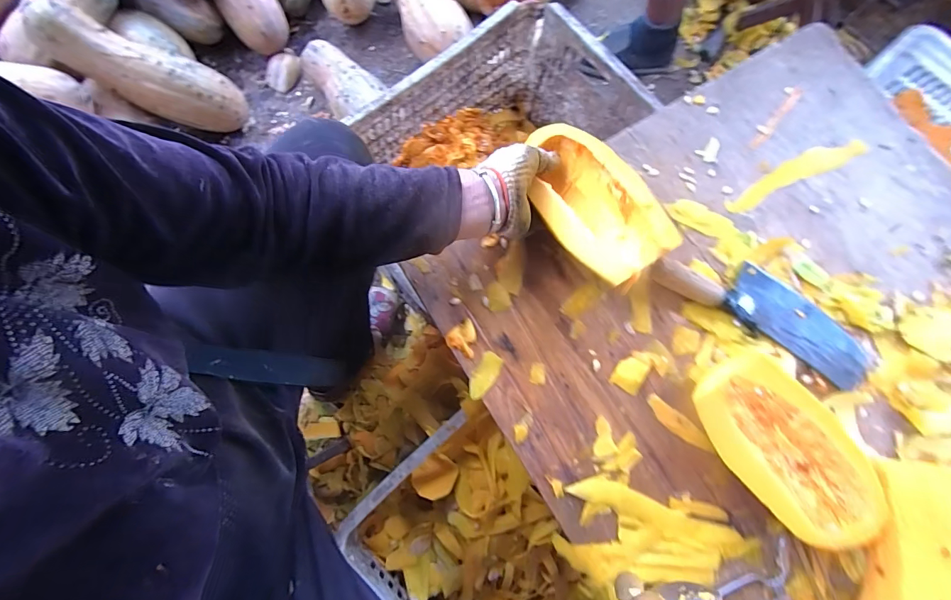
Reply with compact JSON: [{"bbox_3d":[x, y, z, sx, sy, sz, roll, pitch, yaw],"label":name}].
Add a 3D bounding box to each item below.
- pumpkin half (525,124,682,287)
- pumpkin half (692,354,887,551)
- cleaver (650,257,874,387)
[{"bbox_3d":[0.123,-0.108,0.464,0.101,0.061,0.192,-38,81,-8],"label":"pumpkin half"},{"bbox_3d":[0.316,0.148,0.432,0.103,0.053,0.195,-43,82,15],"label":"pumpkin half"},{"bbox_3d":[0.345,0.007,0.485,0.266,0.035,0.081,31,80,6],"label":"cleaver"}]

